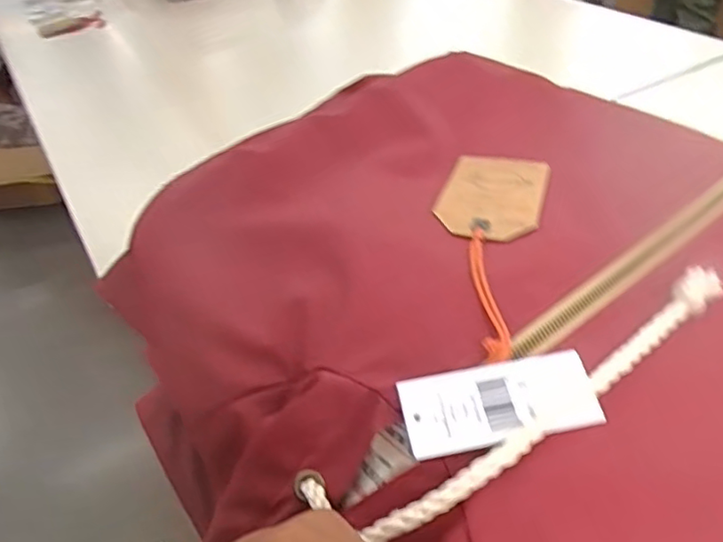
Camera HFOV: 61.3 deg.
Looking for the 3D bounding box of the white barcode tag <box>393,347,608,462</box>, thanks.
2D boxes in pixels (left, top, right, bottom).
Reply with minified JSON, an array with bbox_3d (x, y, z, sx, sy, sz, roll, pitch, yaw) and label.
[{"bbox_3d":[0.058,0.056,0.260,0.080,0.004,0.034,-10,62,-5],"label":"white barcode tag"}]

